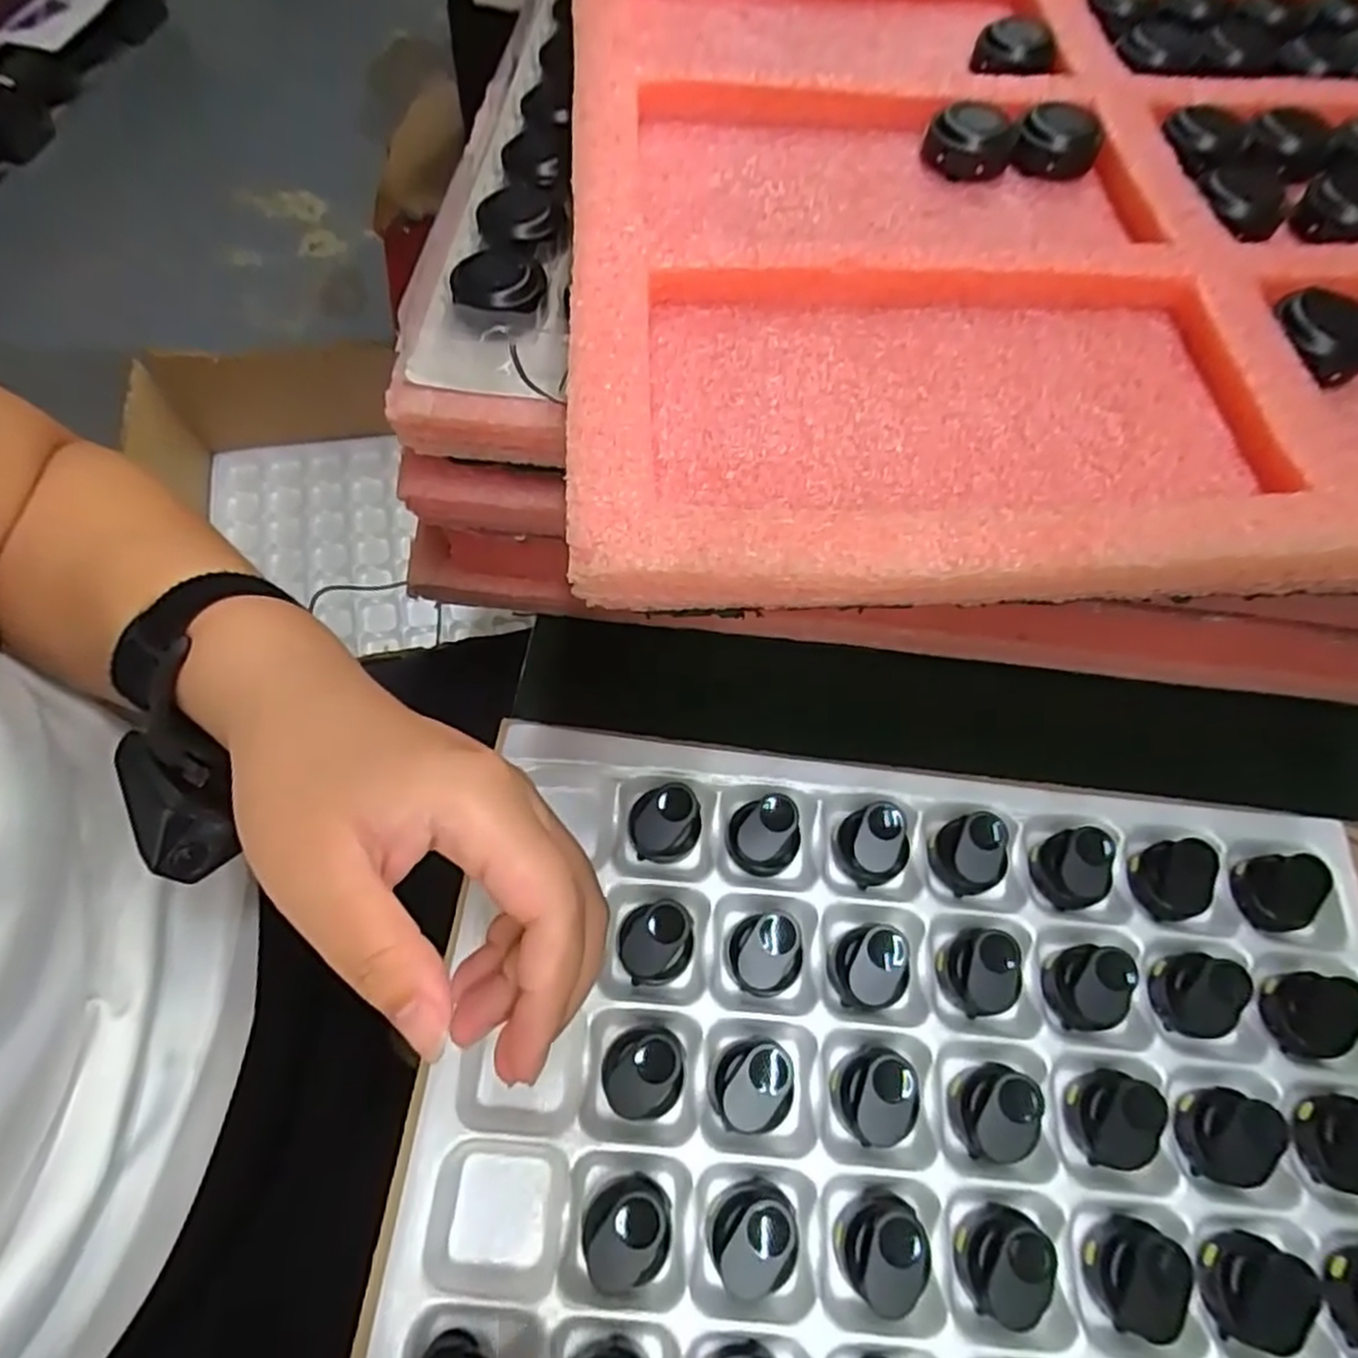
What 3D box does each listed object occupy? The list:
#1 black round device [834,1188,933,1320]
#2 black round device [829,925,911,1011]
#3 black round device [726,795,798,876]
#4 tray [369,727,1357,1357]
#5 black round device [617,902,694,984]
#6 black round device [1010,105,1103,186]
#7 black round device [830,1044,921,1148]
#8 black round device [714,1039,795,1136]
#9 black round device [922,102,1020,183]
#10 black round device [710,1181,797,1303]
[{"bbox_3d":[0.067,0.187,0.235,0.027,0.020,0.029,3,65,-6],"label":"black round device"},{"bbox_3d":[0.074,0.107,0.273,0.028,0.019,0.027,3,65,-6],"label":"black round device"},{"bbox_3d":[0.035,0.063,0.294,0.027,0.016,0.028,3,65,-6],"label":"black round device"},{"bbox_3d":[0.081,0.264,0.203,0.348,0.025,0.500,8,64,-3],"label":"tray"},{"bbox_3d":[-0.008,0.099,0.274,0.028,0.019,0.025,-9,67,-11],"label":"black round device"},{"bbox_3d":[0.128,-0.180,0.248,0.026,0.013,0.026,3,65,-6],"label":"black round device"},{"bbox_3d":[0.071,0.147,0.255,0.026,0.019,0.030,-34,73,-20],"label":"black round device"},{"bbox_3d":[0.026,0.143,0.255,0.028,0.018,0.029,3,65,-6],"label":"black round device"},{"bbox_3d":[0.098,-0.180,0.246,0.025,0.013,0.025,3,65,-6],"label":"black round device"},{"bbox_3d":[0.025,0.182,0.236,0.029,0.018,0.028,3,65,-6],"label":"black round device"}]

